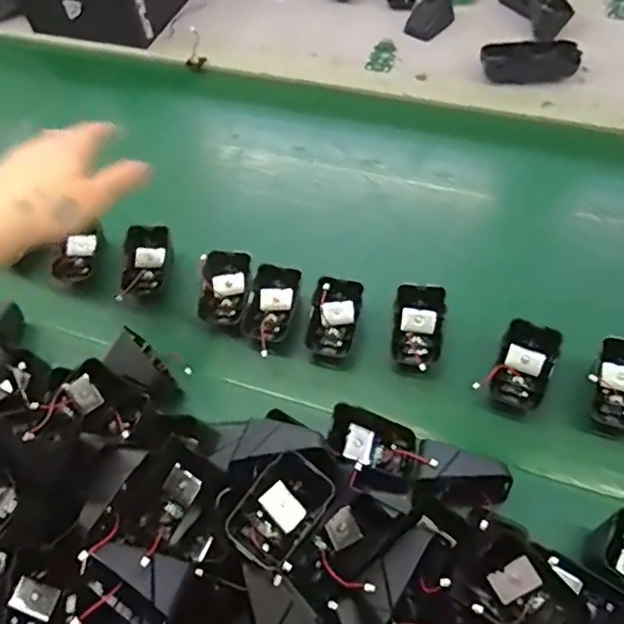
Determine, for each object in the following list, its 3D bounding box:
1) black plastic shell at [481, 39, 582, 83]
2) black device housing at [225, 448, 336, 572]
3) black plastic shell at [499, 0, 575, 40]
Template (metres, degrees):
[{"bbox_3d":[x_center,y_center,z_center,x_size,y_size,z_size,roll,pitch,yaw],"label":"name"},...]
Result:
[{"bbox_3d":[0.253,-0.294,0.677,0.105,0.031,0.042,2,59,5],"label":"black plastic shell"},{"bbox_3d":[-0.020,0.125,0.369,0.044,0.018,0.066,39,68,8],"label":"black device housing"},{"bbox_3d":[0.290,-0.399,0.750,0.046,0.035,0.128,-17,59,-6],"label":"black plastic shell"}]

